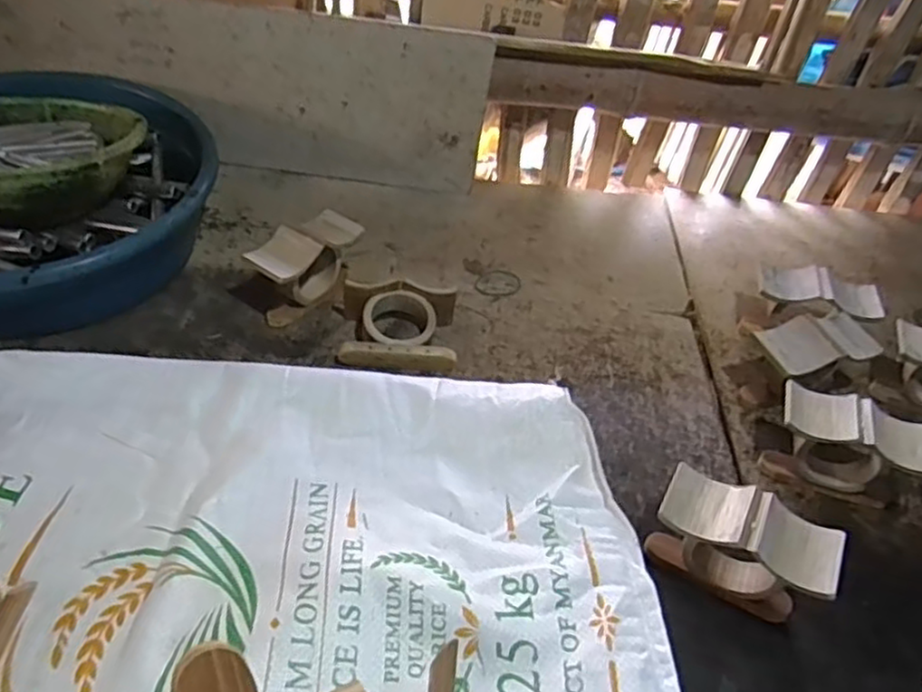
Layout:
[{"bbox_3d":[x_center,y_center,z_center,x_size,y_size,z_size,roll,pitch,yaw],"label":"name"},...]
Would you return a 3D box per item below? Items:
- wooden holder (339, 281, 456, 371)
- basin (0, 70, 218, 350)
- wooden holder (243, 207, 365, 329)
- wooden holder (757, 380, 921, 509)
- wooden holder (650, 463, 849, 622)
[{"bbox_3d":[-0.057,-0.019,0.635,0.108,0.045,0.077,2,42,-6],"label":"wooden holder"},{"bbox_3d":[-0.404,-0.147,0.663,0.318,0.119,0.312,4,43,-4],"label":"basin"},{"bbox_3d":[-0.143,-0.078,0.664,0.052,0.074,0.118,29,46,23],"label":"wooden holder"},{"bbox_3d":[0.306,0.084,0.555,0.110,0.075,0.053,18,43,12],"label":"wooden holder"},{"bbox_3d":[0.186,0.141,0.471,0.111,0.078,0.053,25,45,19],"label":"wooden holder"}]

